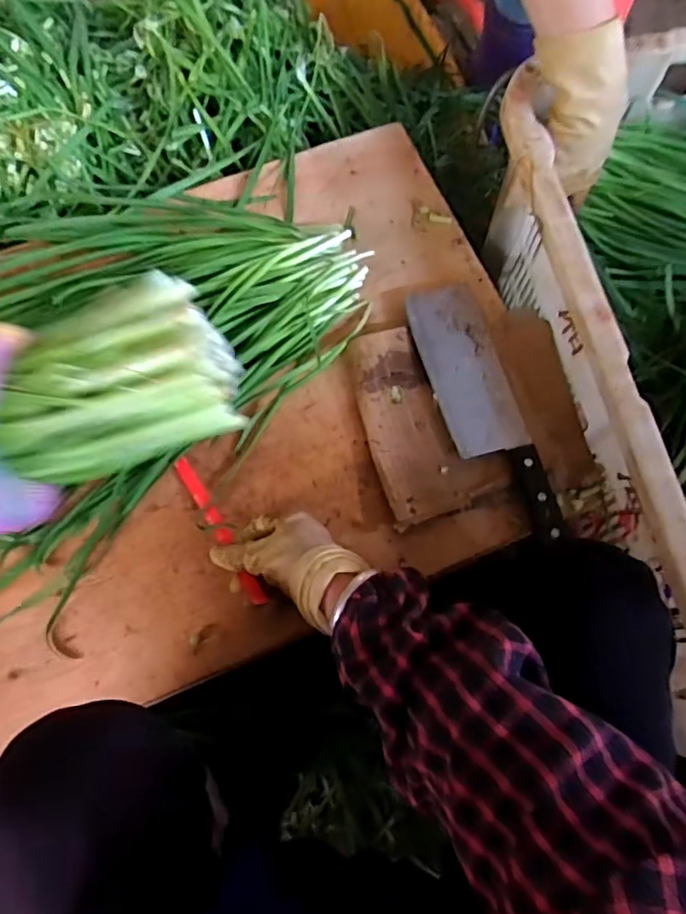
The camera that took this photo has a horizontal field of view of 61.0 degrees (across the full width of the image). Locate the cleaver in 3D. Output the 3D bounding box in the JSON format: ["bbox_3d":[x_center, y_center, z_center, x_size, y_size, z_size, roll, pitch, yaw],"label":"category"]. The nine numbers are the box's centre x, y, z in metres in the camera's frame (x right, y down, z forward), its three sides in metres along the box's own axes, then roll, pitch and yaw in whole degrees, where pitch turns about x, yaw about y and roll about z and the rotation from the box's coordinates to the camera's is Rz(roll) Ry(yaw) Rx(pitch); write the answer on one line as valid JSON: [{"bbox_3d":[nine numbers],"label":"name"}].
[{"bbox_3d":[0.132,-0.047,0.540,0.076,0.020,0.260,-18,74,-7],"label":"cleaver"}]

